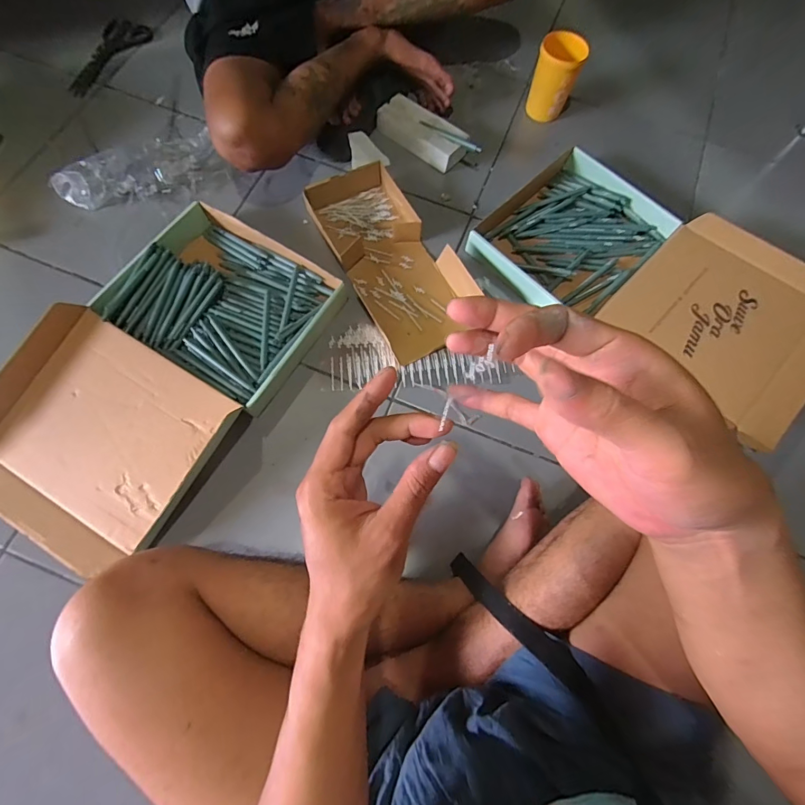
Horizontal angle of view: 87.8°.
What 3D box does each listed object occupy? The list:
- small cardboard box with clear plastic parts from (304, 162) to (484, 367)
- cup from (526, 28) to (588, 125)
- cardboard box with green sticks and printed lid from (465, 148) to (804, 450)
[{"bbox_3d":[-0.017,-0.255,0.733,0.177,0.048,0.357,-28,74,-12],"label":"small cardboard box with clear plastic parts"},{"bbox_3d":[0.302,-0.645,0.837,0.084,0.129,0.072,17,70,3],"label":"cup"},{"bbox_3d":[0.420,-0.211,0.713,0.559,0.085,0.356,42,74,11],"label":"cardboard box with green sticks and printed lid"}]

